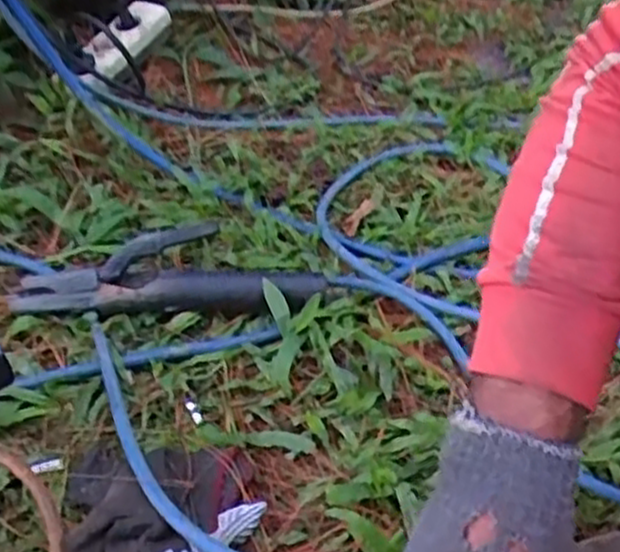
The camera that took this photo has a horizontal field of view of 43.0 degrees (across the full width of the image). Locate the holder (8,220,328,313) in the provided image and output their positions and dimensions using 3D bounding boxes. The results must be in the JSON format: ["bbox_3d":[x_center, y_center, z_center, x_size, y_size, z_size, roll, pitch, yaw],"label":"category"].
[{"bbox_3d":[-0.126,-0.004,0.716,0.277,0.061,0.062,0,38,-4],"label":"holder"}]

